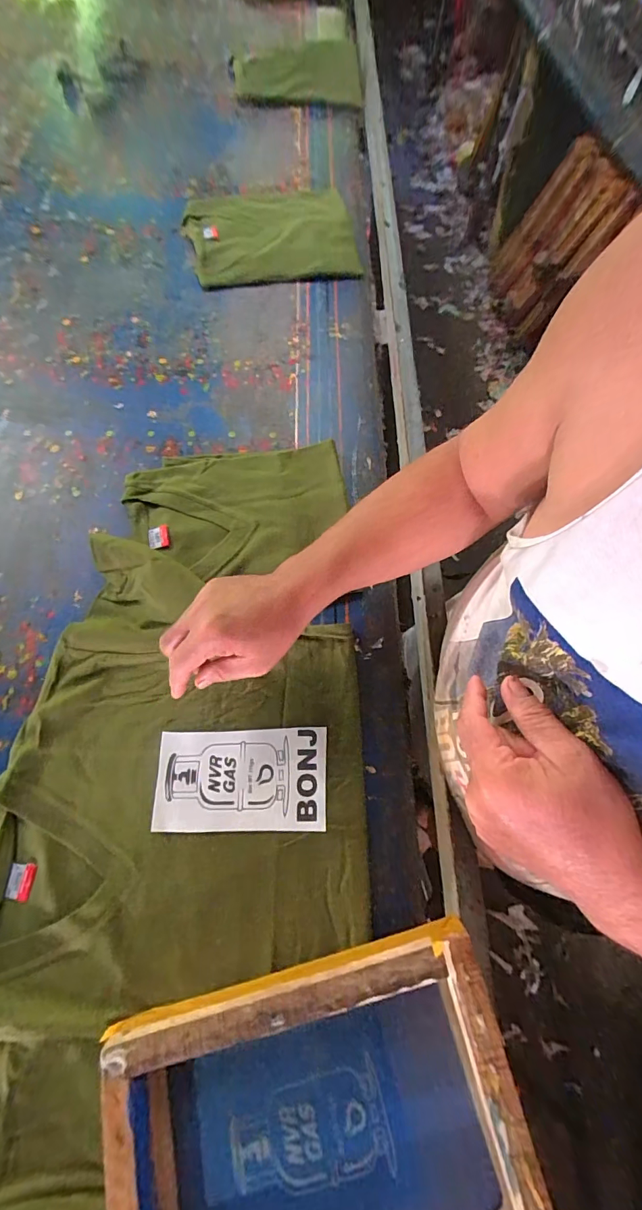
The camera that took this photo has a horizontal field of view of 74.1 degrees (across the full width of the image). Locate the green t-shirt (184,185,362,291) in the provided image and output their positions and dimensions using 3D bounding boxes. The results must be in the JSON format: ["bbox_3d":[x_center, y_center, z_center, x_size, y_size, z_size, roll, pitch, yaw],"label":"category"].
[{"bbox_3d":[-0.088,-0.649,0.747,0.282,0.027,0.235,-10,70,-5],"label":"green t-shirt"}]

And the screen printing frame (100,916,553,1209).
[{"bbox_3d":[-0.002,0.415,0.324,0.303,0.074,0.217,-15,71,-7],"label":"screen printing frame"}]

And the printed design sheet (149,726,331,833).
[{"bbox_3d":[-0.082,0.182,0.447,0.174,0.004,0.099,0,70,-3],"label":"printed design sheet"}]

